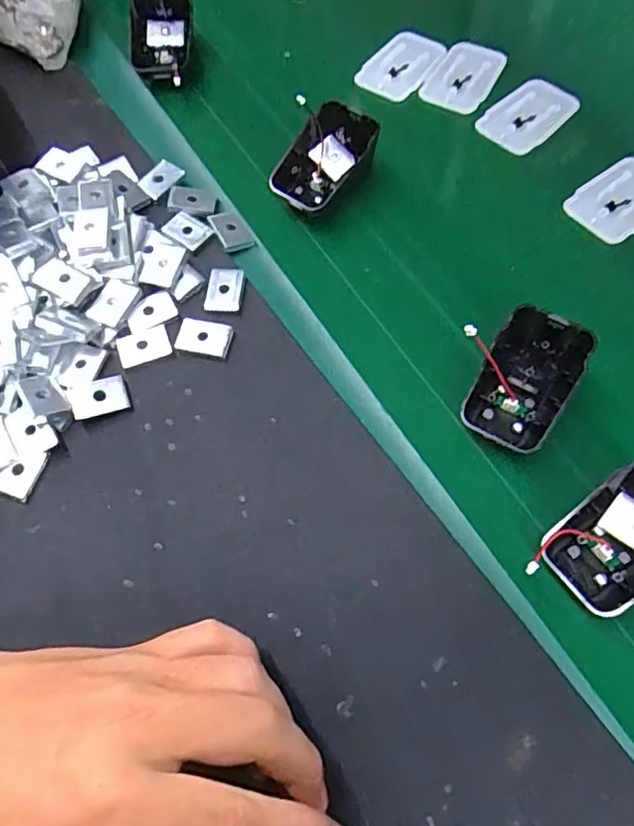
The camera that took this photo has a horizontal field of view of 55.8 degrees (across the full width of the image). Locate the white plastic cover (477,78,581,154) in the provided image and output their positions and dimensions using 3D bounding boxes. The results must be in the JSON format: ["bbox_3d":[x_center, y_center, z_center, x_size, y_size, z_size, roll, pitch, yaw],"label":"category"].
[{"bbox_3d":[0.146,-0.207,0.413,0.067,0.007,0.045,-40,67,-12],"label":"white plastic cover"}]

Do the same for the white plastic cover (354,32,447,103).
[{"bbox_3d":[0.064,-0.258,0.445,0.045,0.012,0.065,31,78,13],"label":"white plastic cover"}]

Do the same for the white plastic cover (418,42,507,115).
[{"bbox_3d":[0.106,-0.244,0.433,0.043,0.008,0.068,26,71,17],"label":"white plastic cover"}]

